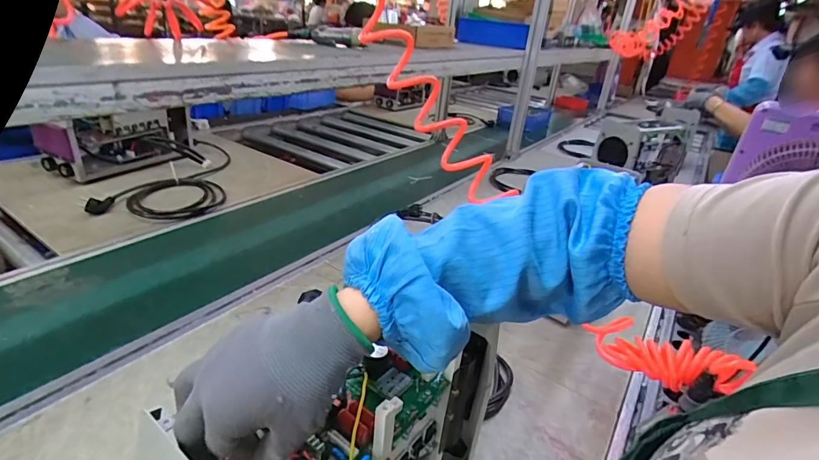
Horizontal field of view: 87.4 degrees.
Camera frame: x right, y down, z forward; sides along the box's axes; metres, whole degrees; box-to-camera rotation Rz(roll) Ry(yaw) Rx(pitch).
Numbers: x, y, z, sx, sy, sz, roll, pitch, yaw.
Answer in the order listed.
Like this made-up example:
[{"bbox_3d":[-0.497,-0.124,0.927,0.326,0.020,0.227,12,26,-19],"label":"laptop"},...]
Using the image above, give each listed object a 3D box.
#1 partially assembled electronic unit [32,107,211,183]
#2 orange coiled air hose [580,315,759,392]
[{"bbox_3d":[-0.811,-0.258,1.257,0.158,0.152,0.420,26,33,33],"label":"partially assembled electronic unit"},{"bbox_3d":[0.339,0.171,0.572,0.187,0.063,0.056,9,25,33],"label":"orange coiled air hose"}]

